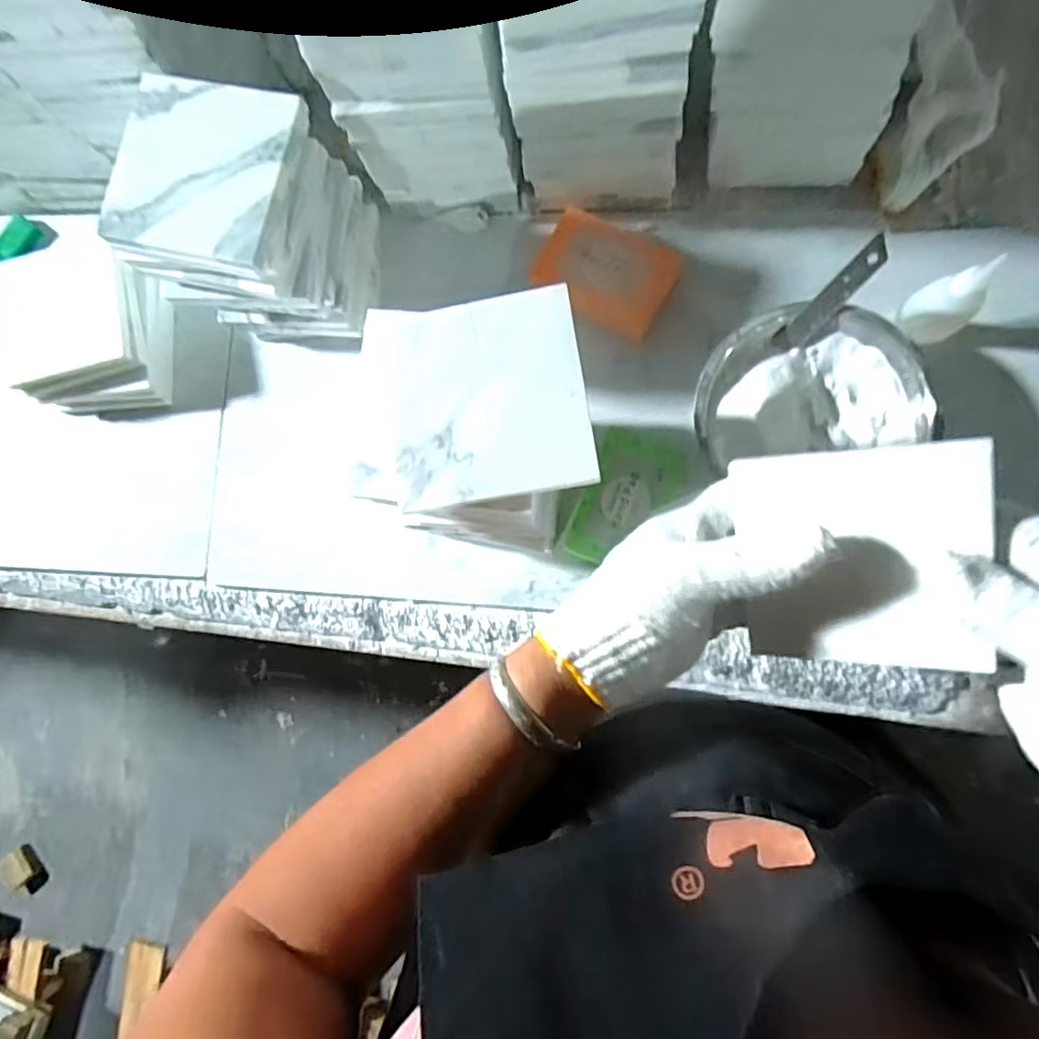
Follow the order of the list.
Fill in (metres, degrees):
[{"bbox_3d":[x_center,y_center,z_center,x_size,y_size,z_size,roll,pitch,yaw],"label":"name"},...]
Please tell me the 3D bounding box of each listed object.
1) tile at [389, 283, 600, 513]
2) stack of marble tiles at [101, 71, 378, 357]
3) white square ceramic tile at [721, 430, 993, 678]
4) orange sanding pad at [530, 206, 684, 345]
[{"bbox_3d":[-0.016,-0.059,0.308,0.095,0.006,0.098,-8,85,4],"label":"tile"},{"bbox_3d":[-0.168,-0.191,0.412,0.108,0.137,0.111,8,86,5],"label":"stack of marble tiles"},{"bbox_3d":[0.152,0.018,0.280,0.098,0.006,0.099,-2,104,37],"label":"white square ceramic tile"},{"bbox_3d":[0.060,-0.175,0.444,0.092,0.012,0.064,27,106,-2],"label":"orange sanding pad"}]

